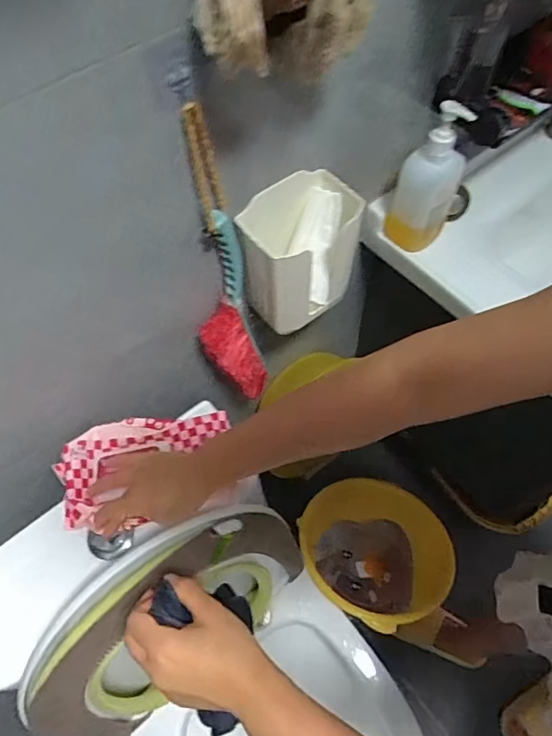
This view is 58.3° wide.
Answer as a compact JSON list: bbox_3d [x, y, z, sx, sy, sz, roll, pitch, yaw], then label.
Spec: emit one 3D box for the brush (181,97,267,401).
[{"bbox_3d":[-0.063,-0.084,0.628,0.082,0.471,0.073,-9,61,-3],"label":"brush"}]

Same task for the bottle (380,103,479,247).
[{"bbox_3d":[0.214,-0.264,0.695,0.079,0.208,0.081,27,65,16],"label":"bottle"}]

